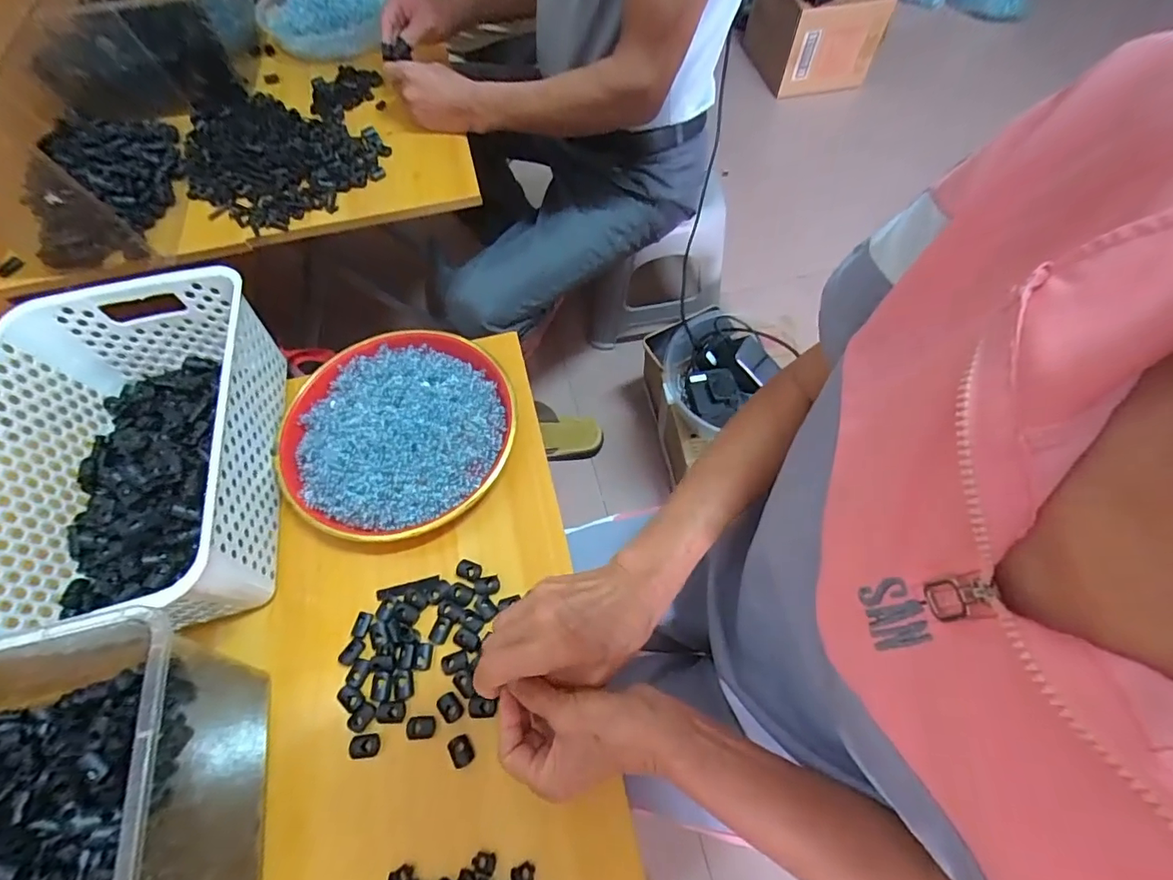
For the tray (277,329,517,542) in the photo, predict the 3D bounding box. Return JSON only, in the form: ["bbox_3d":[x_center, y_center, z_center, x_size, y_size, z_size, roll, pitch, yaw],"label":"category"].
[{"bbox_3d":[-0.178,-0.011,0.487,0.203,0.027,0.211,0,63,1],"label":"tray"}]

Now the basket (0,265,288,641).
[{"bbox_3d":[-0.382,0.009,0.428,0.198,0.096,0.285,-11,63,-5],"label":"basket"}]

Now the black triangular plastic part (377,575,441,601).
[{"bbox_3d":[-0.153,0.127,0.439,0.053,0.007,0.012,-13,63,-5],"label":"black triangular plastic part"}]

